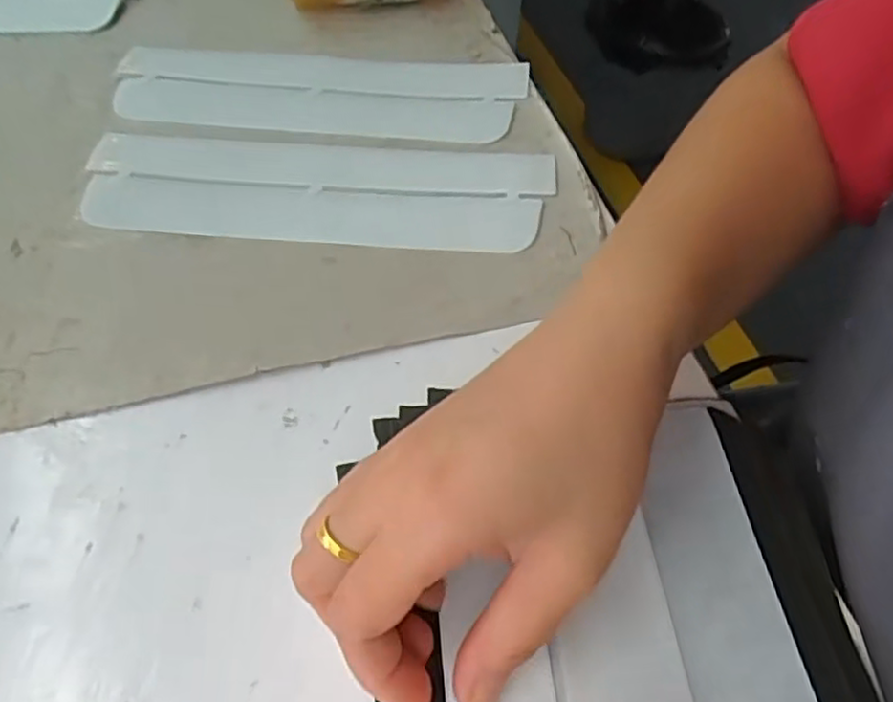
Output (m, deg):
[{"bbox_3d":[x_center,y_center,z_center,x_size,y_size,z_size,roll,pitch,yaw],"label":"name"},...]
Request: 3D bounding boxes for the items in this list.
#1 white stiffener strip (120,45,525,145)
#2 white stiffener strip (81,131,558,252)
[{"bbox_3d":[-0.071,-0.144,0.388,0.220,0.008,0.073,4,52,2],"label":"white stiffener strip"},{"bbox_3d":[-0.064,-0.077,0.346,0.222,0.008,0.073,4,55,3],"label":"white stiffener strip"}]

